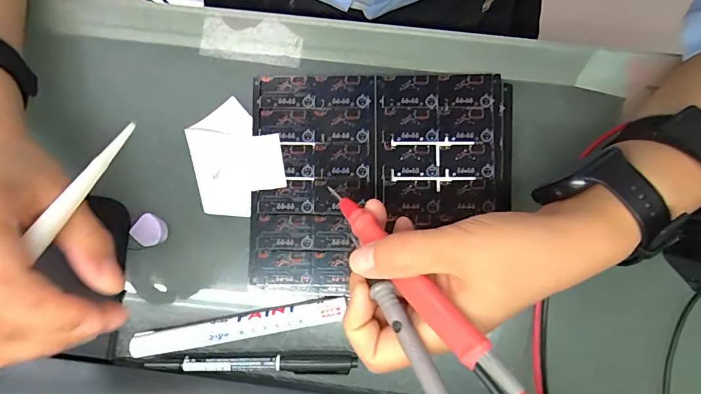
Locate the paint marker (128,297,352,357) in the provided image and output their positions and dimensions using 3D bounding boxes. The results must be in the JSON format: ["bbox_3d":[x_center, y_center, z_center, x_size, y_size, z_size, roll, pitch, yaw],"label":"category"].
[{"bbox_3d":[-0.074,0.086,0.282,0.139,0.015,0.017,-10,85,0],"label":"paint marker"}]

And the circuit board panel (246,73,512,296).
[{"bbox_3d":[0.020,-0.011,0.288,0.173,0.004,0.143,0,86,1],"label":"circuit board panel"}]

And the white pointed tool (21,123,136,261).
[{"bbox_3d":[-0.140,0.013,0.198,0.007,0.005,0.139,16,52,3],"label":"white pointed tool"}]

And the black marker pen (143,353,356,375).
[{"bbox_3d":[-0.064,0.111,0.284,0.134,0.010,0.012,0,86,1],"label":"black marker pen"}]

